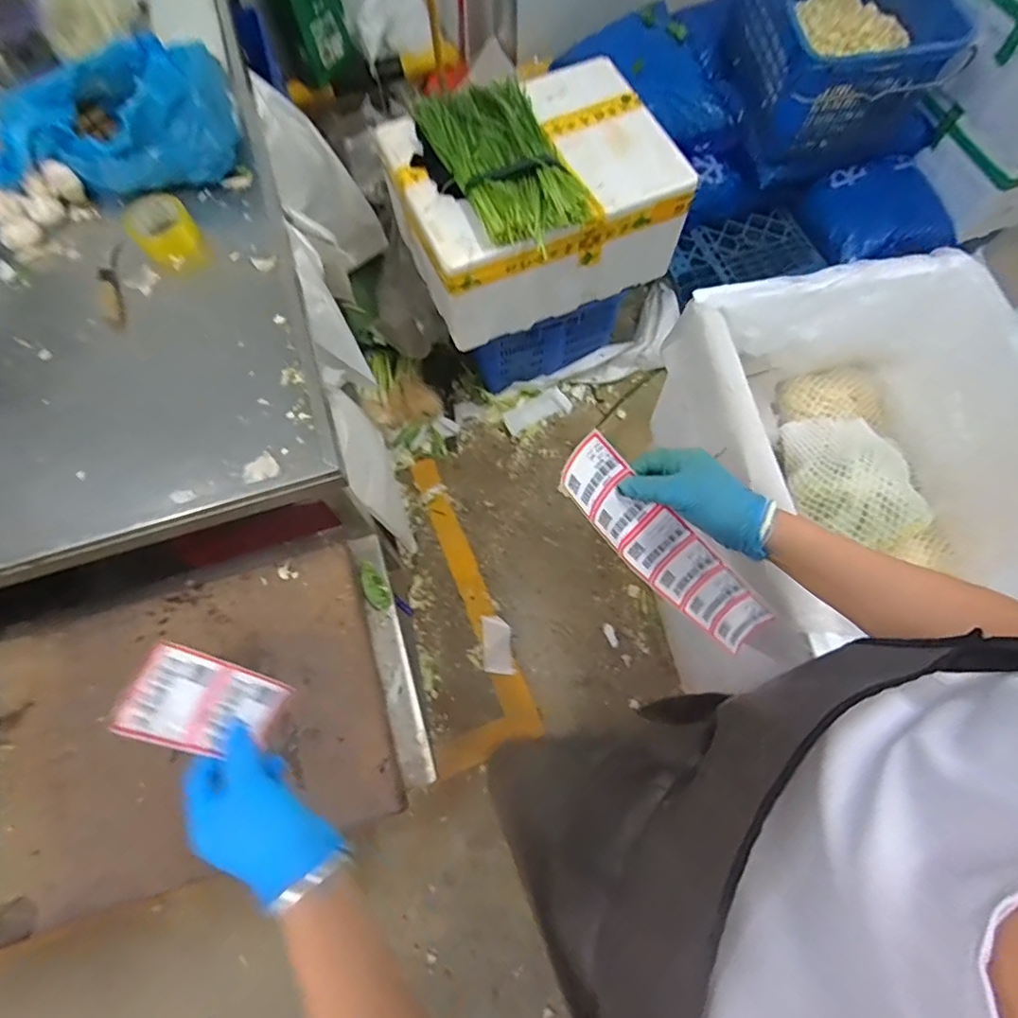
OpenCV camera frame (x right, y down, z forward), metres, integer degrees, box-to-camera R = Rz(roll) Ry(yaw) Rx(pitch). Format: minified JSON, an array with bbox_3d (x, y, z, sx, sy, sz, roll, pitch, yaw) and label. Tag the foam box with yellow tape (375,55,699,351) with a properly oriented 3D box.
[{"bbox_3d":[0.057,-0.693,1.319,0.579,0.303,0.432,-30,71,-10],"label":"foam box with yellow tape"}]

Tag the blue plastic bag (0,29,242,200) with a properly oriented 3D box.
[{"bbox_3d":[-0.713,-0.666,0.959,0.444,0.125,0.239,-17,70,-6],"label":"blue plastic bag"}]

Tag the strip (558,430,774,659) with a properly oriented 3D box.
[{"bbox_3d":[0.163,0.047,0.557,0.293,0.015,0.066,42,92,-20],"label":"strip"}]

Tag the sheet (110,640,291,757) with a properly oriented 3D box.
[{"bbox_3d":[-0.231,0.150,0.425,0.103,0.008,0.063,34,61,-27],"label":"sheet"}]

